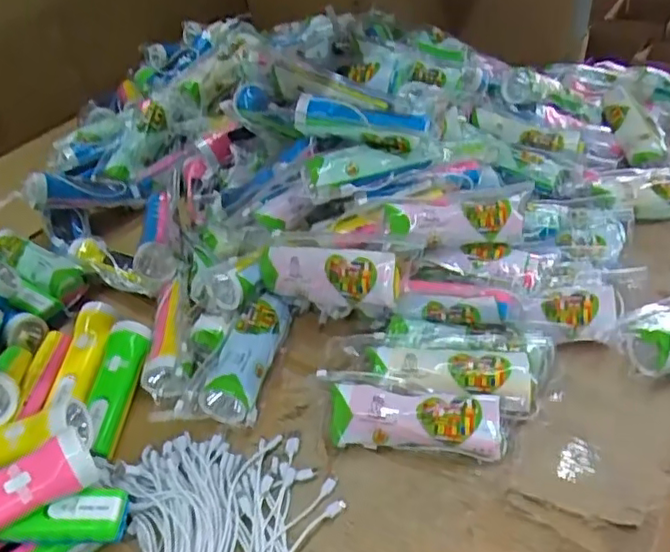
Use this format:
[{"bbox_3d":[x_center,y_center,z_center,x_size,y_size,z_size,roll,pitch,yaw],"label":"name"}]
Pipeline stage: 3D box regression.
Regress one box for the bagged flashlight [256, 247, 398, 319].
[{"bbox_3d":[-0.005,0.001,0.697,0.176,0.078,0.046,2,39,34],"label":"bagged flashlight"}]

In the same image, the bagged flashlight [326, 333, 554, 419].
[{"bbox_3d":[0.108,0.103,0.659,0.236,0.043,0.086,1,42,6],"label":"bagged flashlight"}]

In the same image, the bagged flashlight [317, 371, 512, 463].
[{"bbox_3d":[0.076,0.139,0.622,0.180,0.046,0.067,4,42,8],"label":"bagged flashlight"}]

